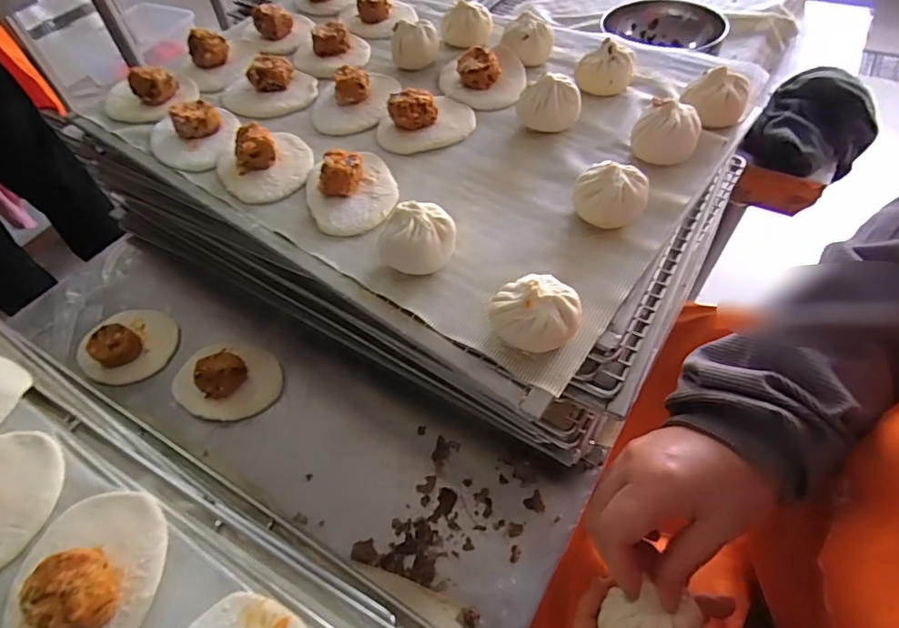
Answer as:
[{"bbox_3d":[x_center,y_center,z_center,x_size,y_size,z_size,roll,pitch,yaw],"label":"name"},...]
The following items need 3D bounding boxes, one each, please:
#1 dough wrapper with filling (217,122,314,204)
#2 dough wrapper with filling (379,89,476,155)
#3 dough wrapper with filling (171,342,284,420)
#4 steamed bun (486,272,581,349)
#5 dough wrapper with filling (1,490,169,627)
[{"bbox_3d":[-0.170,-0.147,0.461,0.082,0.034,0.093,-25,56,-15],"label":"dough wrapper with filling"},{"bbox_3d":[-0.024,-0.193,0.487,0.094,0.033,0.067,-23,56,-13],"label":"dough wrapper with filling"},{"bbox_3d":[-0.210,0.058,0.476,0.088,0.042,0.084,-2,54,2],"label":"dough wrapper with filling"},{"bbox_3d":[0.057,-0.002,0.334,0.057,0.041,0.051,6,54,8],"label":"steamed bun"},{"bbox_3d":[-0.210,0.147,0.281,0.082,0.034,0.100,8,55,9],"label":"dough wrapper with filling"}]

